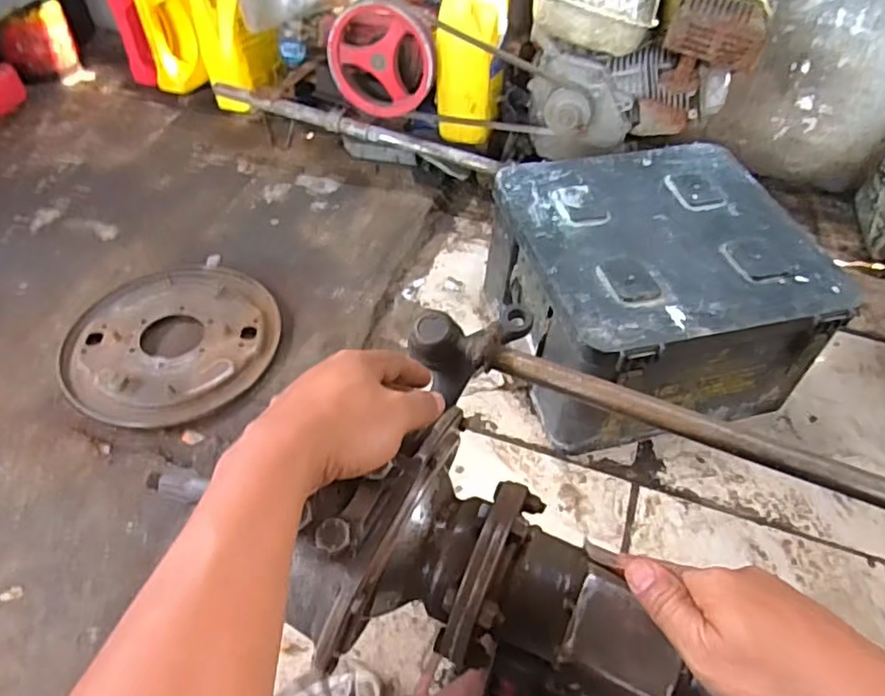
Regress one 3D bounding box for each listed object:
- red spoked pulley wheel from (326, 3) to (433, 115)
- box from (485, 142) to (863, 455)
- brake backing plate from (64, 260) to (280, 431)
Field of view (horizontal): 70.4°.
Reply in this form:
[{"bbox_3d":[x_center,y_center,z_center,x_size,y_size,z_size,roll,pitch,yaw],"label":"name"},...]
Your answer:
[{"bbox_3d":[-0.106,-0.489,1.077,0.178,0.179,0.034,9,50,5],"label":"red spoked pulley wheel"},{"bbox_3d":[0.289,-0.083,0.919,0.363,0.226,0.360,-10,53,-12],"label":"box"},{"bbox_3d":[-0.408,-0.020,0.941,0.308,0.020,0.297,2,51,-3],"label":"brake backing plate"}]

